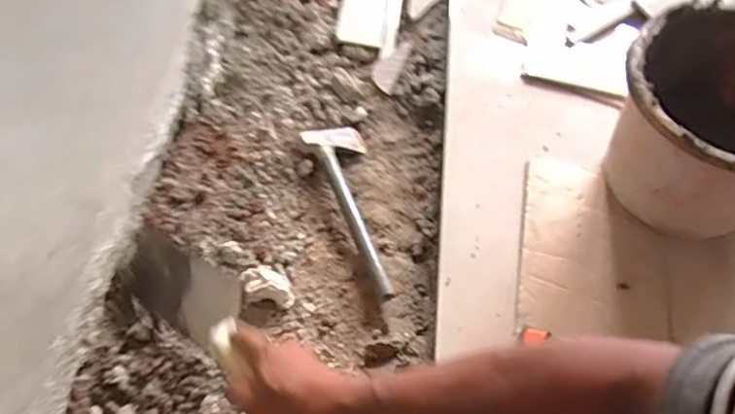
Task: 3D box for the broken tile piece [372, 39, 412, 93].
[{"bbox_3d":[0.035,-0.223,0.915,0.041,0.010,0.113,17,57,9],"label":"broken tile piece"}]

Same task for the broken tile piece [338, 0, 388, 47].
[{"bbox_3d":[-0.007,-0.318,0.971,0.074,0.016,0.134,6,56,2],"label":"broken tile piece"}]

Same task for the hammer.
[{"bbox_3d":[-0.001,-0.006,0.763,0.075,0.022,0.265,-19,59,-14],"label":"hammer"}]

